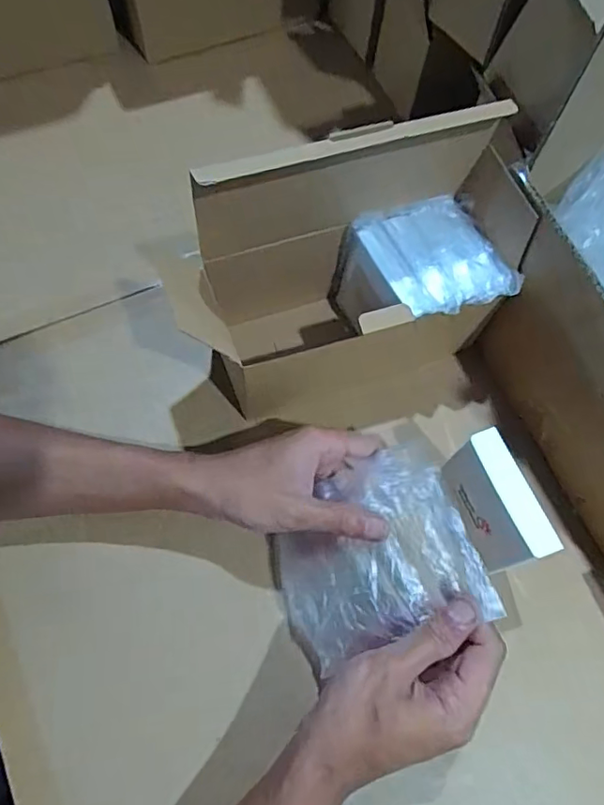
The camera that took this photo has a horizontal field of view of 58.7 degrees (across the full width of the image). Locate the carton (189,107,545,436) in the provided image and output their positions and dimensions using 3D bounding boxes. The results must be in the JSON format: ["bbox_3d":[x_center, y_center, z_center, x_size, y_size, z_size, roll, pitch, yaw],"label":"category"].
[{"bbox_3d":[0.049,-0.097,0.392,0.219,0.186,0.095,-17,69,-10],"label":"carton"}]

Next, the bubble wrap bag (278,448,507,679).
[{"bbox_3d":[0.041,0.099,0.347,0.129,0.011,0.110,-27,66,17],"label":"bubble wrap bag"}]

